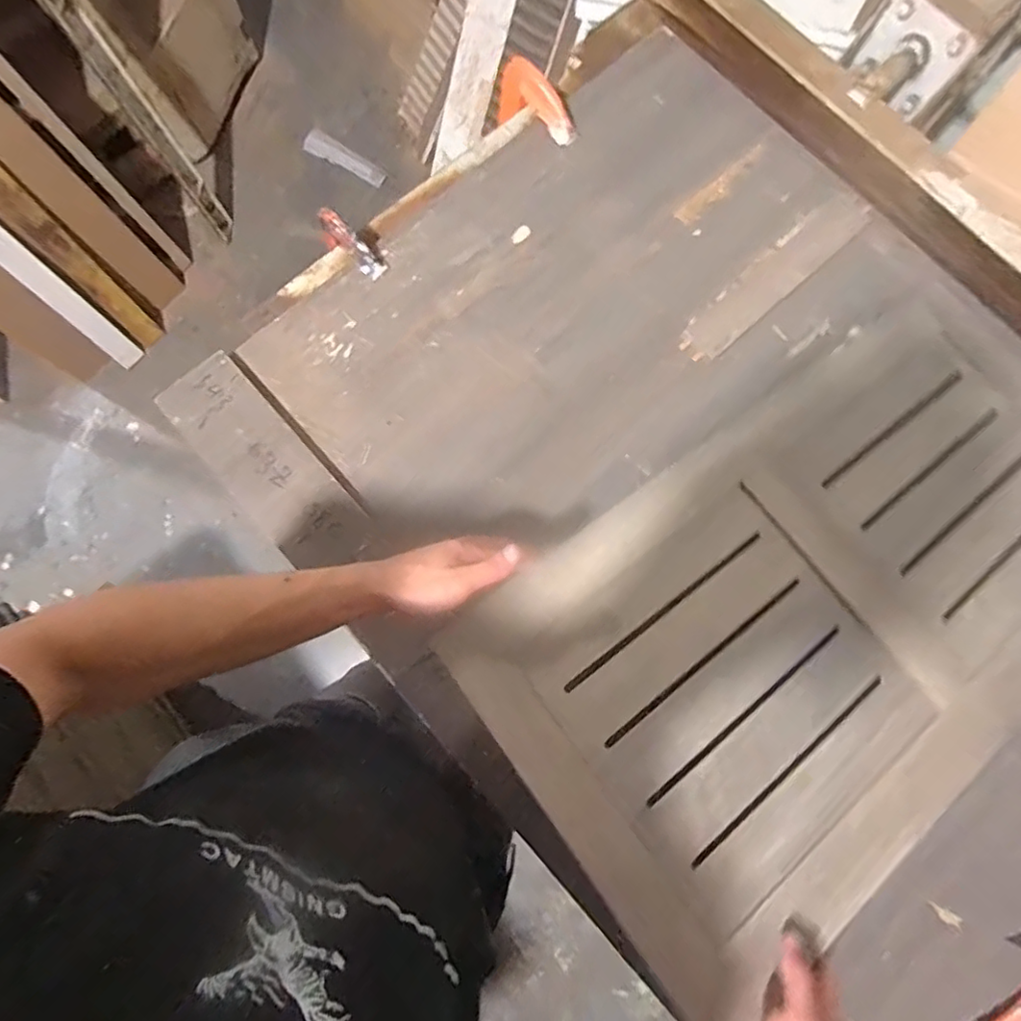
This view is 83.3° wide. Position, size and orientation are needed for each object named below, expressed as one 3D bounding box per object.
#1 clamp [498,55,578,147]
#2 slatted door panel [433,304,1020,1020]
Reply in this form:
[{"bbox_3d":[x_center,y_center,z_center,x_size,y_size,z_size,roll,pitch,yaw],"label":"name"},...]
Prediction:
[{"bbox_3d":[0.034,-0.535,0.763,0.029,0.093,0.135,-41,83,-9],"label":"clamp"},{"bbox_3d":[0.333,0.077,0.577,0.722,0.024,0.390,-32,78,-16],"label":"slatted door panel"}]

